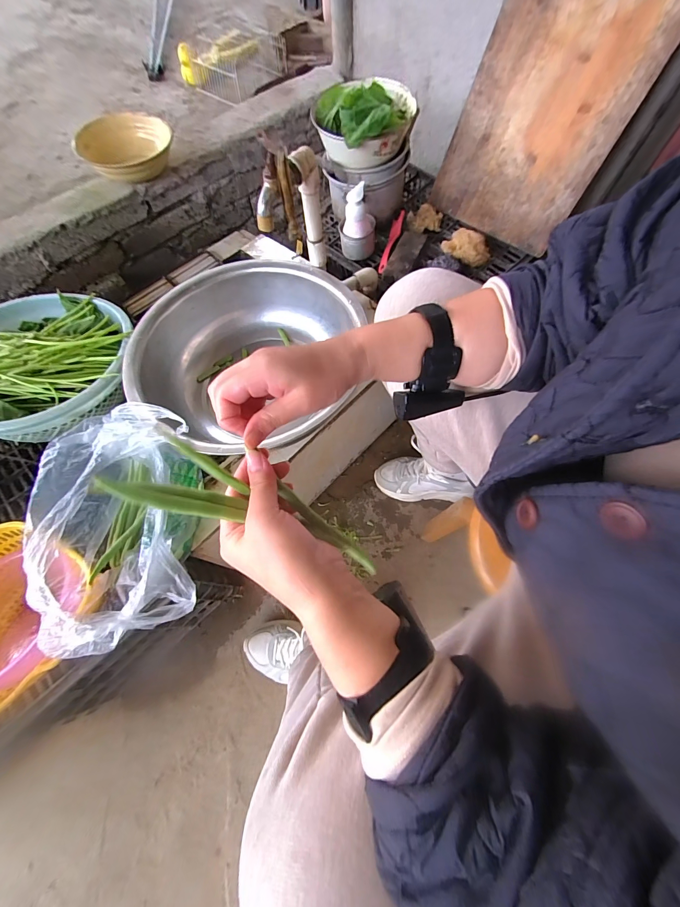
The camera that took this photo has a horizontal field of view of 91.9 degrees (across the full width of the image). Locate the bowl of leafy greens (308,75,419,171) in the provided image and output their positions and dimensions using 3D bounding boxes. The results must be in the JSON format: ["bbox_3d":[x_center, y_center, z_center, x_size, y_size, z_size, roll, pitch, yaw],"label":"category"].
[{"bbox_3d":[0.048,-0.647,0.649,0.190,0.082,0.184,0,67,1],"label":"bowl of leafy greens"}]

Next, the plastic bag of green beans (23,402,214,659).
[{"bbox_3d":[-0.277,0.090,0.438,0.169,0.155,0.287,-8,67,-2],"label":"plastic bag of green beans"}]

